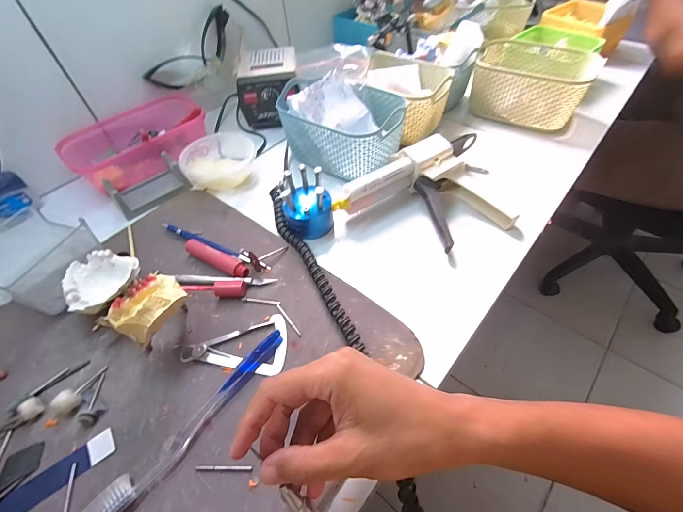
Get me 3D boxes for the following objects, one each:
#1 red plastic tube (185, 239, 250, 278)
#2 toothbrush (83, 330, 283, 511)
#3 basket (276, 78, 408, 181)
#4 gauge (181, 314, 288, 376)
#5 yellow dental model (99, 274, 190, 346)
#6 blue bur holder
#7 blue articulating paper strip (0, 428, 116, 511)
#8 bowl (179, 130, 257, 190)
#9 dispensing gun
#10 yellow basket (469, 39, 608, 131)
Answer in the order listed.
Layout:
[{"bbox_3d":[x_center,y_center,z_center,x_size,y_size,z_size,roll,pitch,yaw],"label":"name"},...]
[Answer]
[{"bbox_3d":[-0.143,0.004,0.379,0.086,0.017,0.019,24,56,21],"label":"red plastic tube"},{"bbox_3d":[-0.119,0.136,0.273,0.018,0.015,0.190,33,60,26],"label":"toothbrush"},{"bbox_3d":[0.000,-0.184,0.475,0.172,0.080,0.116,26,57,22],"label":"basket"},{"bbox_3d":[-0.100,0.080,0.323,0.097,0.006,0.058,5,52,7],"label":"gauge"},{"bbox_3d":[-0.163,0.041,0.278,0.036,0.029,0.060,28,58,23],"label":"yellow dental model"},{"bbox_3d":[-0.042,-0.064,0.395,0.058,0.071,0.056,-1,51,2],"label":"blue bur holder"},{"bbox_3d":[-0.230,0.175,0.256,0.101,0.004,0.023,-31,56,-21],"label":"blue articulating paper strip"},{"bbox_3d":[-0.178,-0.141,0.484,0.094,0.044,0.102,-1,51,2],"label":"bowl"},{"bbox_3d":[0.108,-0.067,0.397,0.201,0.059,0.141,-27,55,-18],"label":"dispensing gun"},{"bbox_3d":[0.303,-0.282,0.539,0.161,0.081,0.136,22,55,19],"label":"yellow basket"}]

